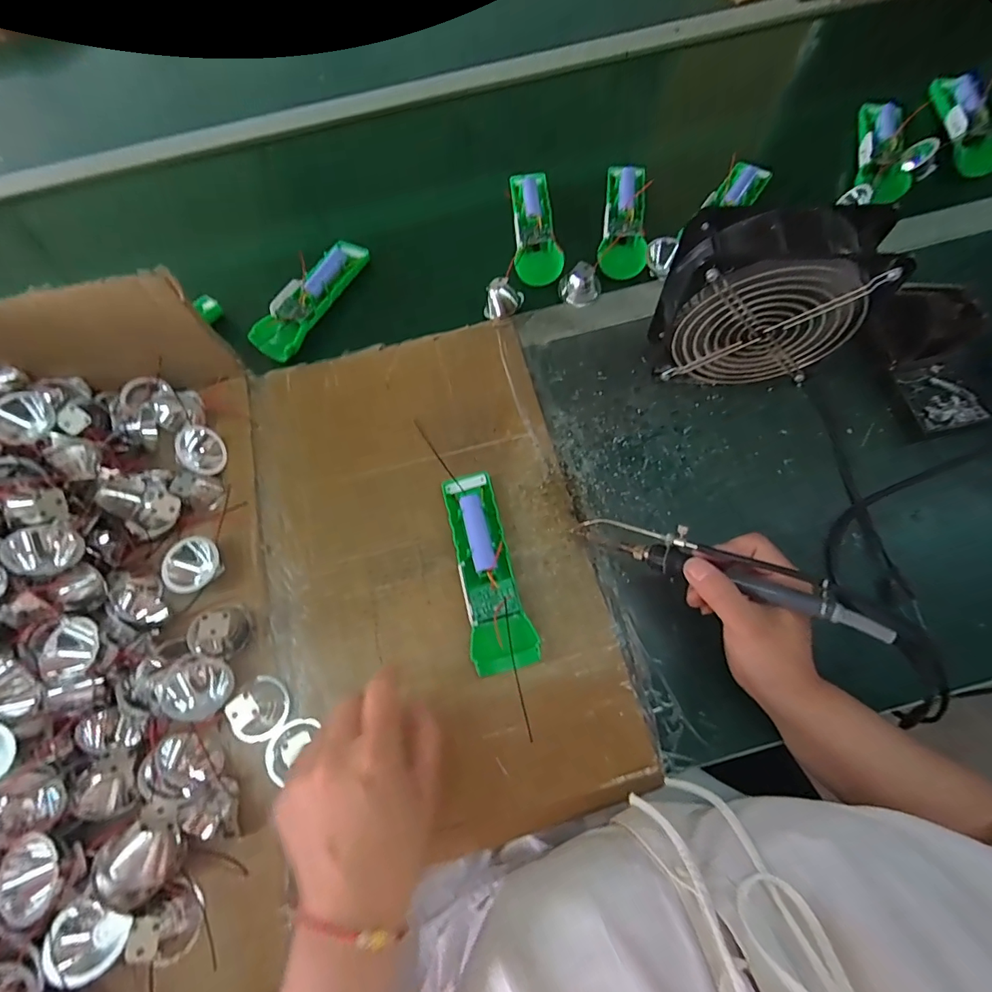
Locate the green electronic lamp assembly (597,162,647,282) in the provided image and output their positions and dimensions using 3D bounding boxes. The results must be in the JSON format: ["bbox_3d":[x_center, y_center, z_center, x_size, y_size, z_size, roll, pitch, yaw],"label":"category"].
[{"bbox_3d":[0.131,-0.288,0.497,0.043,0.033,0.129,2,84,0],"label":"green electronic lamp assembly"}]

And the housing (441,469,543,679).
[{"bbox_3d":[-0.009,0.056,0.383,0.046,0.027,0.160,-15,69,-2],"label":"housing"}]

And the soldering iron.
[{"bbox_3d":[0.149,0.047,0.328,0.199,0.021,0.026,19,68,33],"label":"soldering iron"}]

